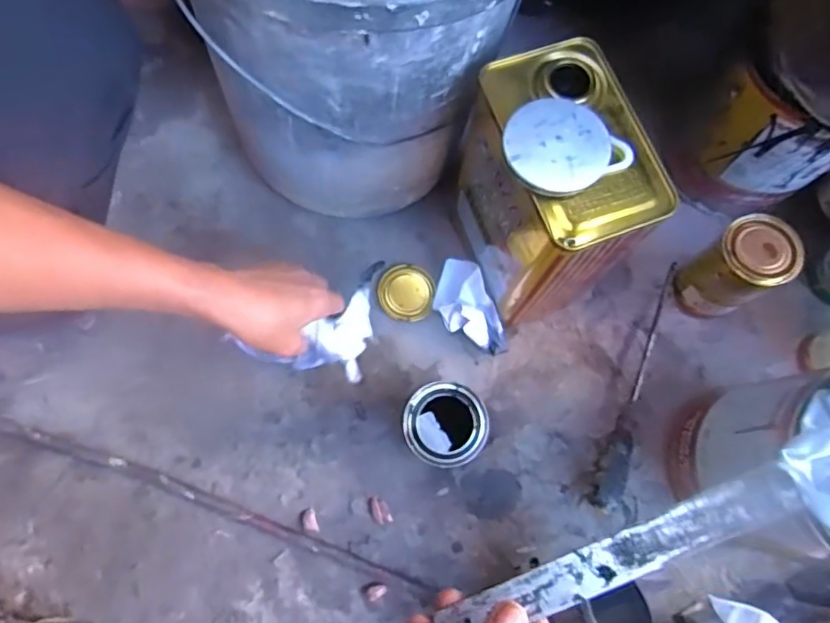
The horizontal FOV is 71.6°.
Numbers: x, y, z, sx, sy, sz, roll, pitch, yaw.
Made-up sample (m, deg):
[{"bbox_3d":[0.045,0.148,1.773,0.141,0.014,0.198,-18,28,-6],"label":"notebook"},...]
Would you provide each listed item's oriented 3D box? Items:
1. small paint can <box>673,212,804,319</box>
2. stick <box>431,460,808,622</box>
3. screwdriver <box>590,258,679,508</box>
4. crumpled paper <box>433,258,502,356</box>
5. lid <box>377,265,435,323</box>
[{"bbox_3d":[0.335,-0.043,0.612,0.074,0.131,0.071,0,77,0],"label":"small paint can"},{"bbox_3d":[0.108,0.136,0.313,0.201,0.006,0.024,-27,64,7],"label":"stick"},{"bbox_3d":[0.250,0.079,0.637,0.033,0.033,0.297,24,66,6],"label":"screwdriver"},{"bbox_3d":[0.056,-0.005,0.631,0.061,0.049,0.113,-20,78,-4],"label":"crumpled paper"},{"bbox_3d":[-0.009,-0.021,0.656,0.064,0.011,0.065,0,77,0],"label":"lid"}]

